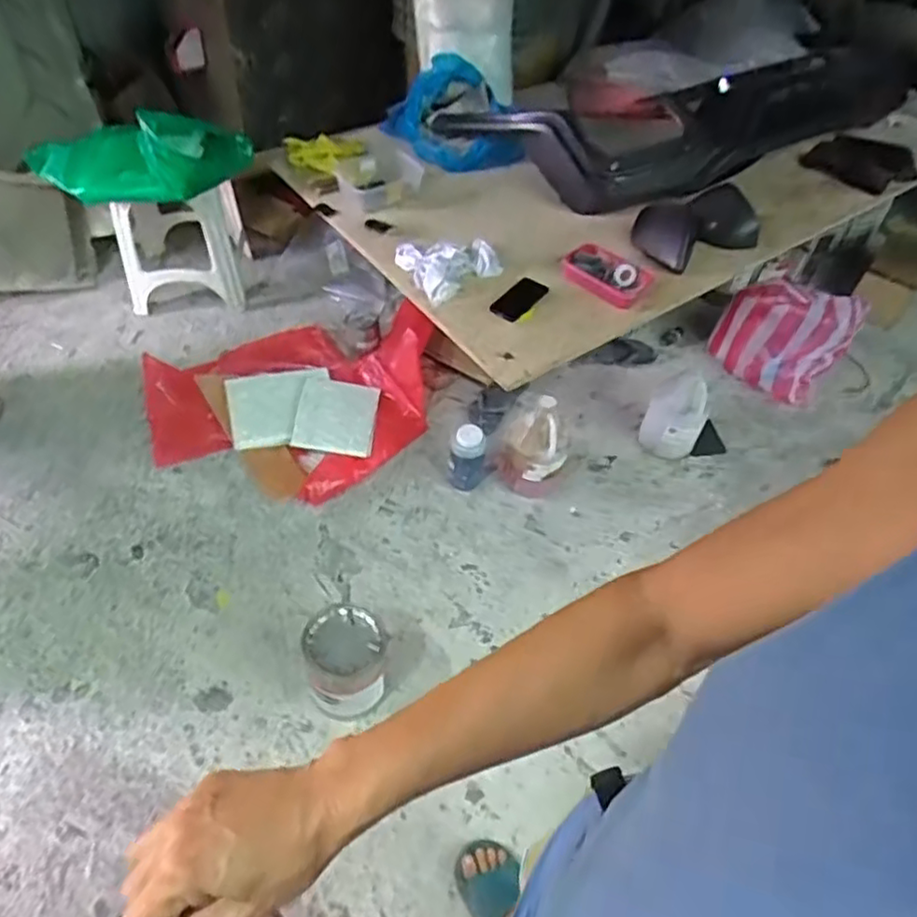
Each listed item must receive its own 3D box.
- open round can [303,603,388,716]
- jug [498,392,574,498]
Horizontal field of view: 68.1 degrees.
[{"bbox_3d":[-0.225,0.410,1.363,0.156,0.190,0.165,2,49,-3],"label":"open round can"},{"bbox_3d":[0.212,-0.046,1.756,0.197,0.310,0.196,13,49,6],"label":"jug"}]

